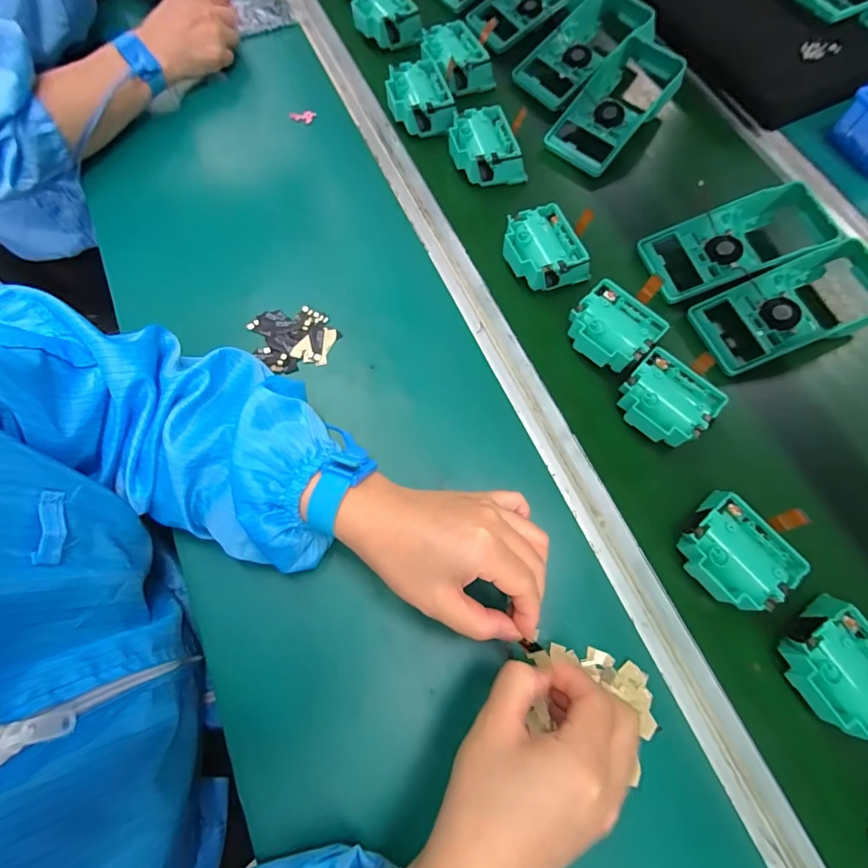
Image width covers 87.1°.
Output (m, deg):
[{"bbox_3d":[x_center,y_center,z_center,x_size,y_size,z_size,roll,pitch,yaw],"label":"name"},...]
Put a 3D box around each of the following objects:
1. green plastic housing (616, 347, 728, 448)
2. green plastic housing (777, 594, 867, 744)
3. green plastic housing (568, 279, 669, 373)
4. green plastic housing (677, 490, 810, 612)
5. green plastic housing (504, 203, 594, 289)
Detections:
[{"bbox_3d":[0.198,-0.025,0.398,0.073,0.037,0.068,42,75,12],"label":"green plastic housing"},{"bbox_3d":[0.290,0.169,0.328,0.070,0.039,0.083,-20,72,-8],"label":"green plastic housing"},{"bbox_3d":[0.163,-0.093,0.423,0.075,0.039,0.067,39,75,12],"label":"green plastic housing"},{"bbox_3d":[0.227,0.095,0.353,0.066,0.035,0.078,-39,76,-13],"label":"green plastic housing"},{"bbox_3d":[0.107,-0.179,0.454,0.071,0.038,0.078,-25,73,-9],"label":"green plastic housing"}]

